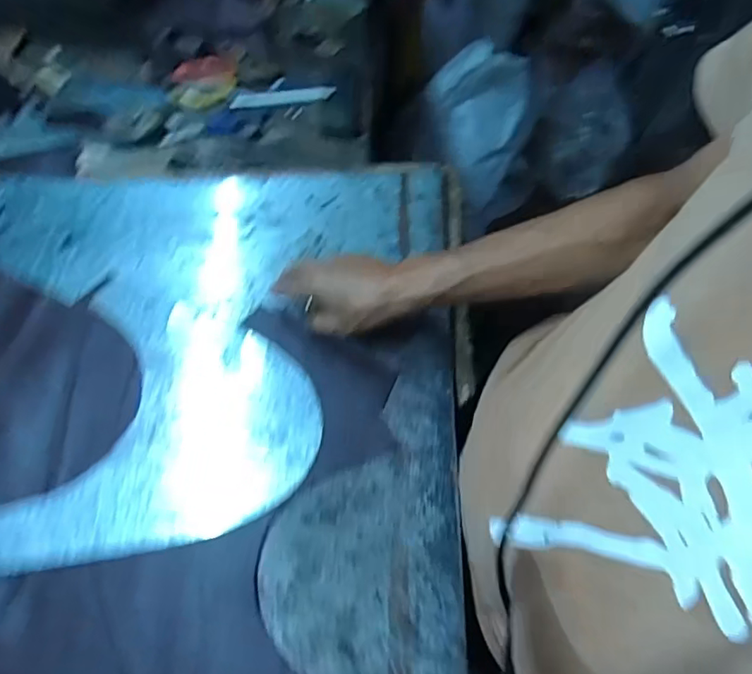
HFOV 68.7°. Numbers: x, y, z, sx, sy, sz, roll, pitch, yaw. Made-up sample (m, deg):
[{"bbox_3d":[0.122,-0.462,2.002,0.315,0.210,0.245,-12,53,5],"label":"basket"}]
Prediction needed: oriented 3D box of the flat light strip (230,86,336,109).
[{"bbox_3d":[-0.136,-0.351,0.798,0.147,0.008,0.023,-4,60,-5],"label":"flat light strip"}]

